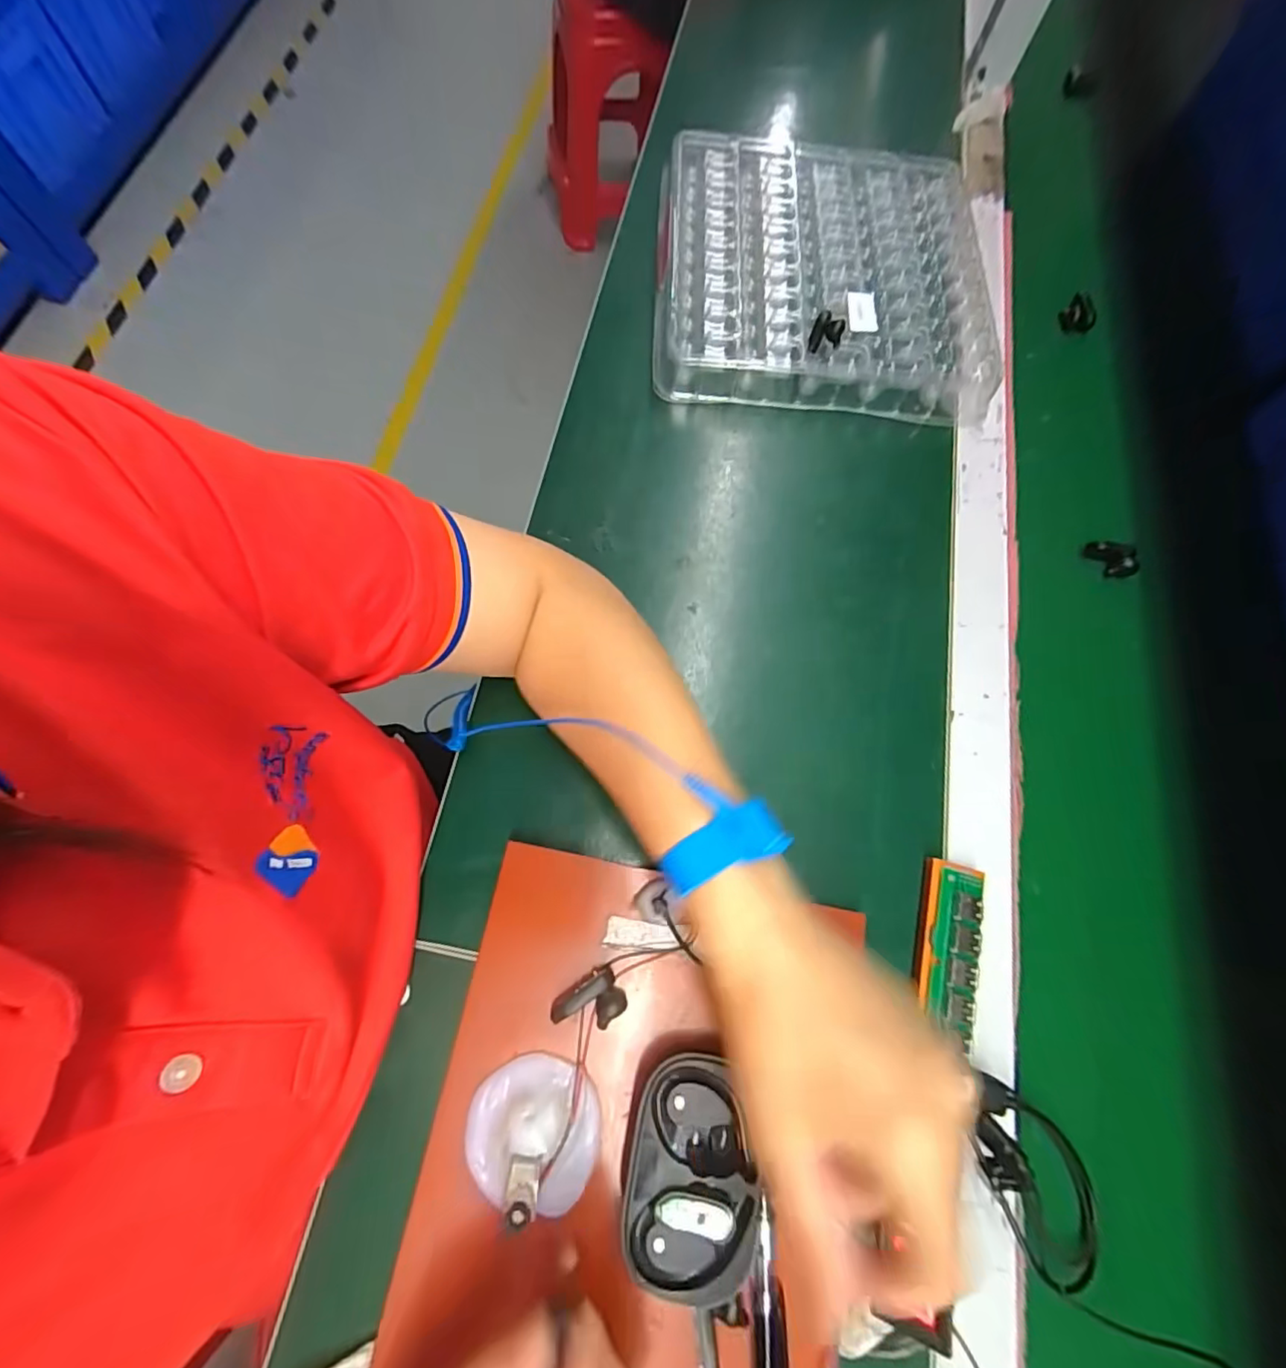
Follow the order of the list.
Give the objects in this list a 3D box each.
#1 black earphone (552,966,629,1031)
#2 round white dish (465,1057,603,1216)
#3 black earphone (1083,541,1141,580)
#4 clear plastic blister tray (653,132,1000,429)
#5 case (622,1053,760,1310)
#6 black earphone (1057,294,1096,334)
[{"bbox_3d":[-0.027,0.162,0.284,0.035,0.013,0.023,-29,75,-12],"label":"black earphone"},{"bbox_3d":[-0.052,0.210,0.266,0.061,0.015,0.059,1,71,-2],"label":"round white dish"},{"bbox_3d":[0.339,-0.091,0.409,0.035,0.019,0.016,24,72,6],"label":"black earphone"},{"bbox_3d":[0.146,-0.341,0.474,0.265,0.049,0.260,3,71,-2],"label":"clear plastic blister tray"},{"bbox_3d":[0.023,0.218,0.256,0.059,0.035,0.089,9,71,-1],"label":"case"},{"bbox_3d":[0.377,-0.318,0.488,0.028,0.019,0.024,41,74,11],"label":"black earphone"}]

